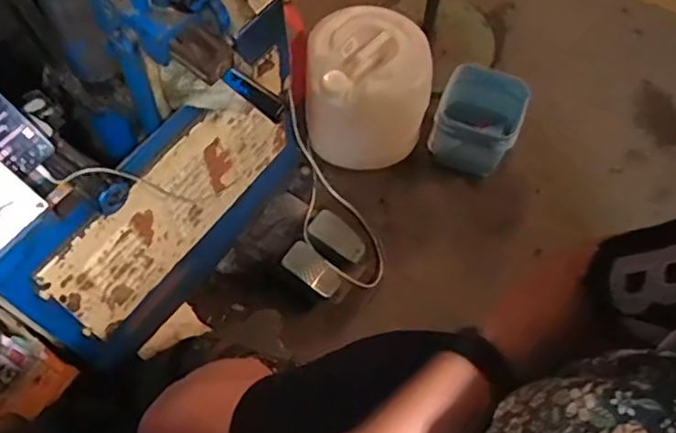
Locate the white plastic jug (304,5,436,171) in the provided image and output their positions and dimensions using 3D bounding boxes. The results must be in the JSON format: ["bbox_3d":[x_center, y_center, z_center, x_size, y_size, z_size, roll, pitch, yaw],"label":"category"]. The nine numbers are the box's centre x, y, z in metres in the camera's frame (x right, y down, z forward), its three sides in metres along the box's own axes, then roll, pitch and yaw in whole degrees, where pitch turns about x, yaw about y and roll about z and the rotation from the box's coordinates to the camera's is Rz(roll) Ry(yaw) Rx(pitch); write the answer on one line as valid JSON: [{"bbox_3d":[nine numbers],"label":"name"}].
[{"bbox_3d":[0.064,-0.315,1.518,0.293,0.347,0.253,-3,62,-3],"label":"white plastic jug"}]

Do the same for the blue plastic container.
[{"bbox_3d":[0.374,-0.254,1.575,0.204,0.219,0.233,21,63,10],"label":"blue plastic container"}]

